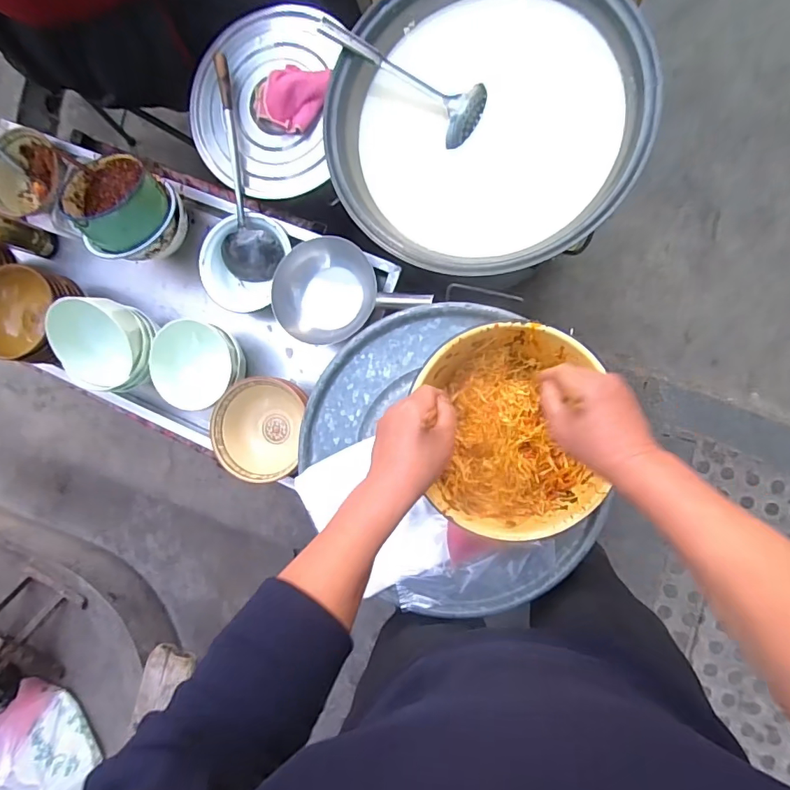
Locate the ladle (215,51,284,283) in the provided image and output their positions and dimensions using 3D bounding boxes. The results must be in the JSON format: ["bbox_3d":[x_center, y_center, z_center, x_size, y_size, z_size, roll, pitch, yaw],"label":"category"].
[{"bbox_3d":[-0.328,-0.430,0.938,0.129,0.092,0.398,-14,88,12],"label":"ladle"}]

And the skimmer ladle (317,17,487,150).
[{"bbox_3d":[0.019,-0.561,0.799,0.301,0.070,0.107,40,99,9],"label":"skimmer ladle"}]

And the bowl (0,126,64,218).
[{"bbox_3d":[-0.812,-0.498,1.053,0.180,0.073,0.172,0,91,12],"label":"bowl"}]

